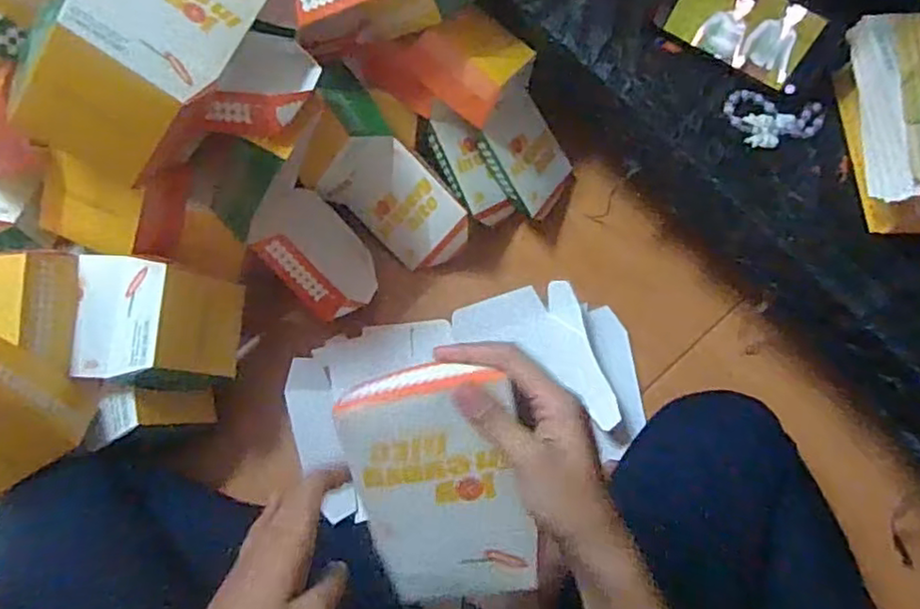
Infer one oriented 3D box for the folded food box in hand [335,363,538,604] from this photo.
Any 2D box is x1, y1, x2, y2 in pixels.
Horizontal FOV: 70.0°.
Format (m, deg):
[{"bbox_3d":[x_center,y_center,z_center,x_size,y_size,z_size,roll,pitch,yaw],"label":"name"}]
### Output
[{"bbox_3d":[-0.011,0.116,0.419,0.100,0.025,0.154,-10,107,5],"label":"folded food box in hand"}]

